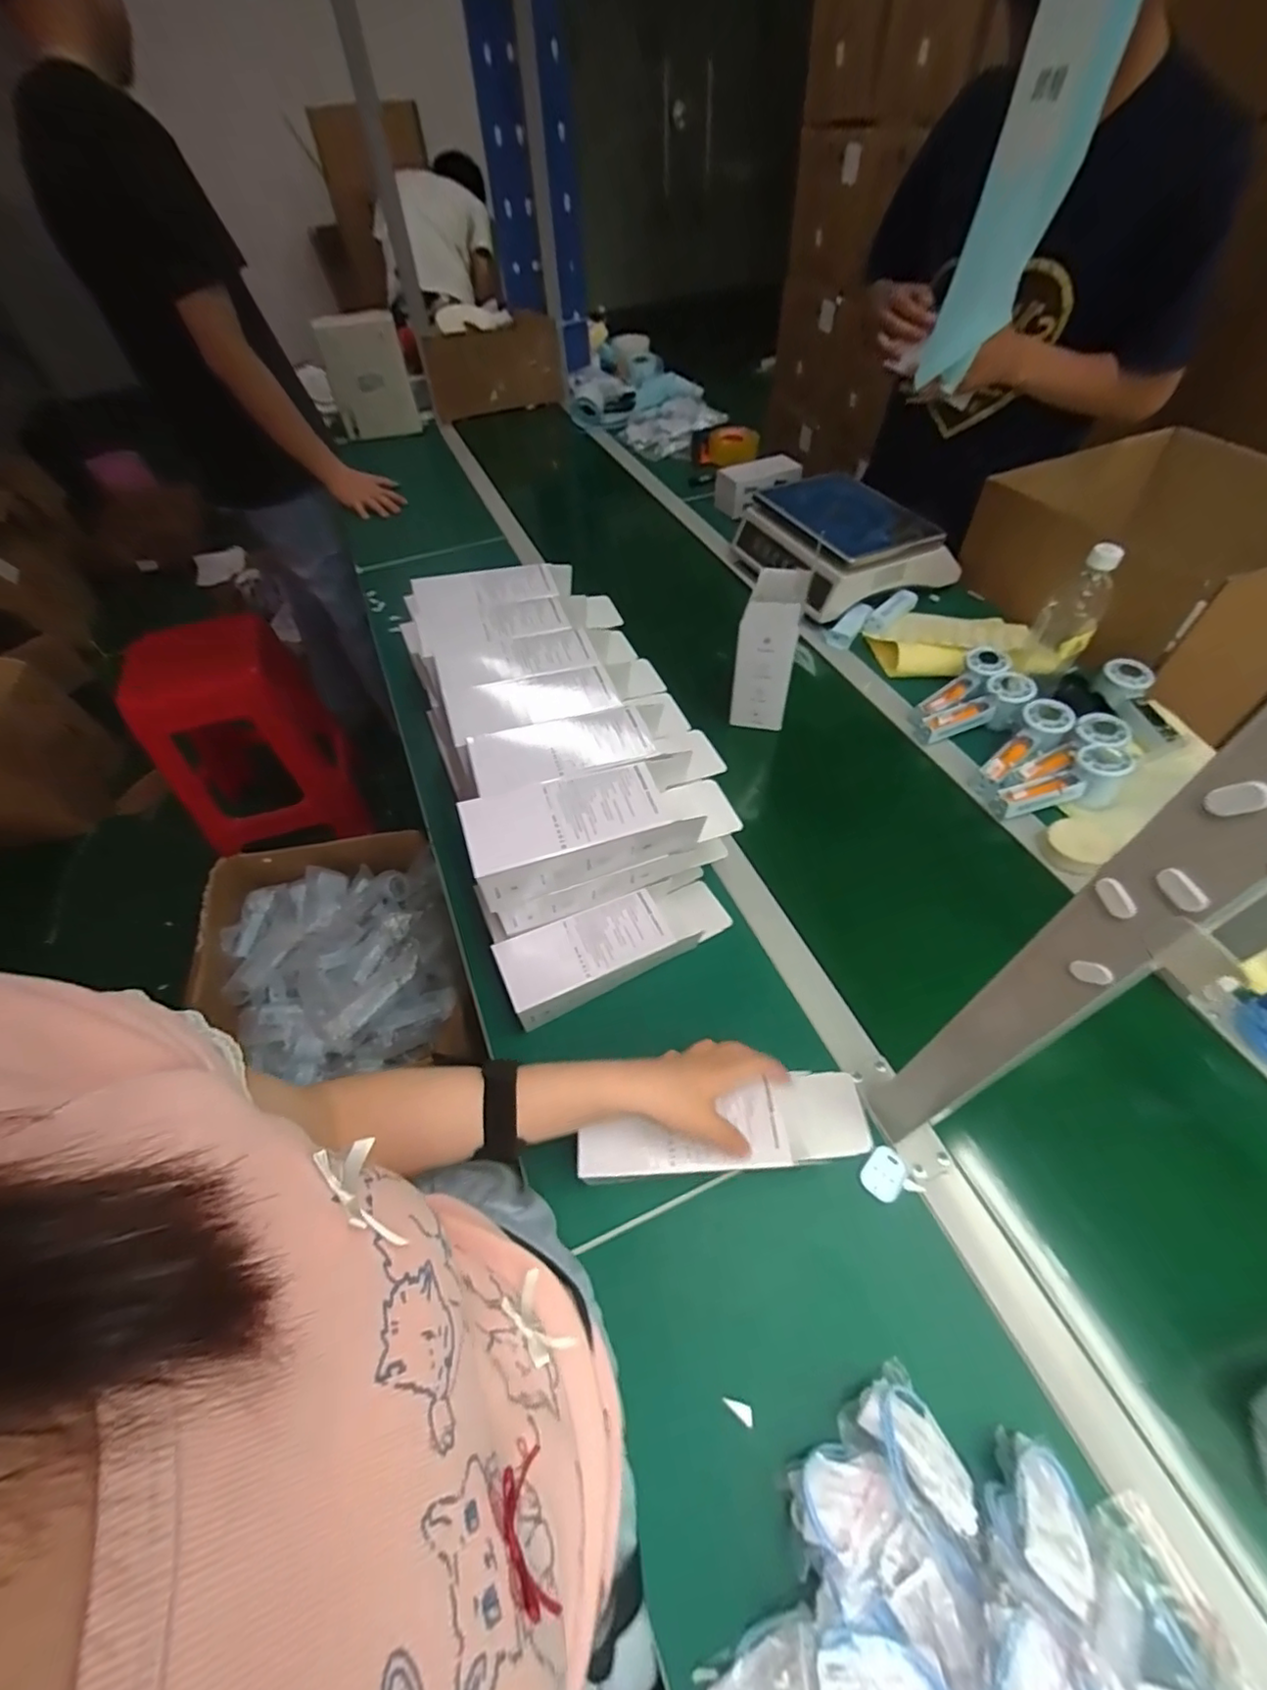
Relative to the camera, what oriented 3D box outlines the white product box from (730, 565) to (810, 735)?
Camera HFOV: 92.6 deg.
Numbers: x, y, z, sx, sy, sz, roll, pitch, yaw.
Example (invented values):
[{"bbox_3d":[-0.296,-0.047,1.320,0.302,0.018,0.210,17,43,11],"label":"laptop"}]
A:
[{"bbox_3d":[0.177,-0.258,0.813,0.073,0.186,0.073,9,54,10],"label":"white product box"}]

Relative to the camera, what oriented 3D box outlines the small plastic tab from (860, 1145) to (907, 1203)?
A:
[{"bbox_3d":[0.208,0.272,0.502,0.030,0.004,0.041,32,60,26],"label":"small plastic tab"}]

